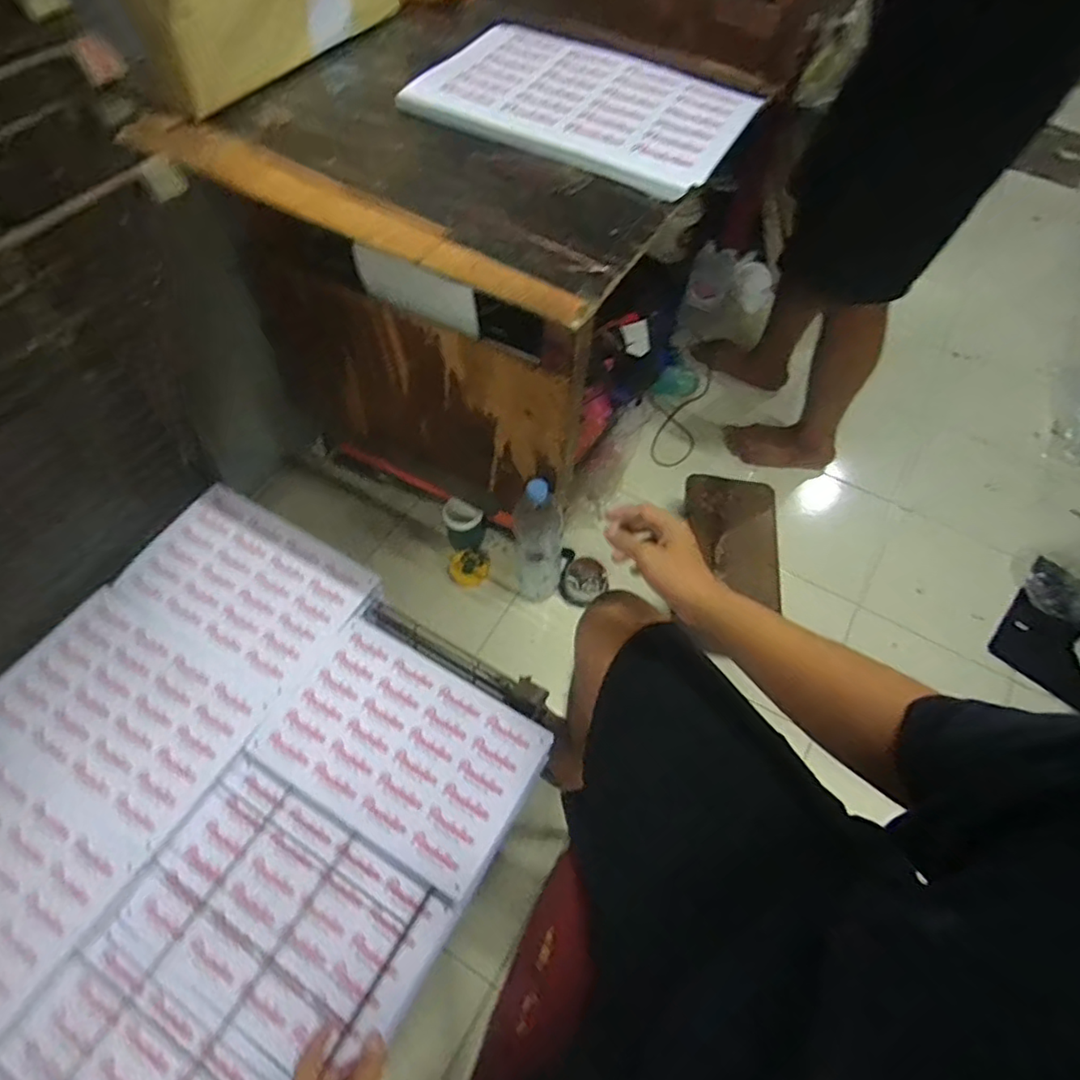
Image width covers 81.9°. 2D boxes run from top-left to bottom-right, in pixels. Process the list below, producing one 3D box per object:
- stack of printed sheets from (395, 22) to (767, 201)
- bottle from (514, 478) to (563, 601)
[{"bbox_3d":[0.045,-0.480,0.682,0.343,0.016,0.237,25,61,14],"label":"stack of printed sheets"},{"bbox_3d":[-0.002,-0.005,1.090,0.086,0.313,0.085,-1,58,-2],"label":"bottle"}]

